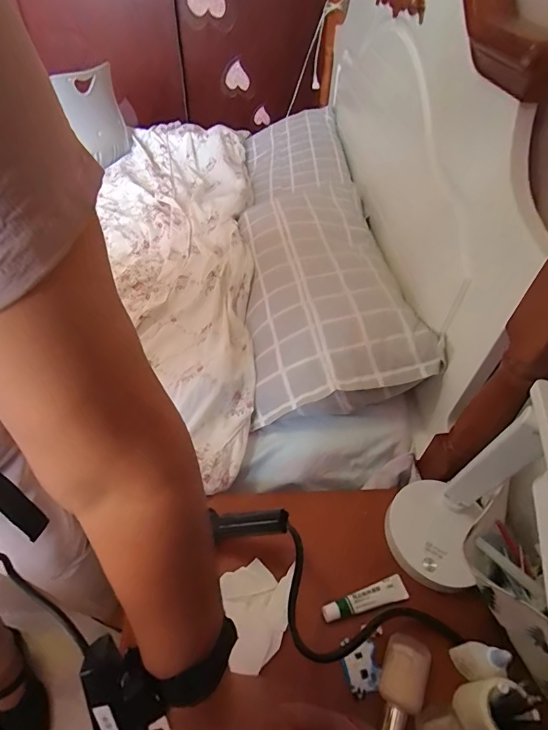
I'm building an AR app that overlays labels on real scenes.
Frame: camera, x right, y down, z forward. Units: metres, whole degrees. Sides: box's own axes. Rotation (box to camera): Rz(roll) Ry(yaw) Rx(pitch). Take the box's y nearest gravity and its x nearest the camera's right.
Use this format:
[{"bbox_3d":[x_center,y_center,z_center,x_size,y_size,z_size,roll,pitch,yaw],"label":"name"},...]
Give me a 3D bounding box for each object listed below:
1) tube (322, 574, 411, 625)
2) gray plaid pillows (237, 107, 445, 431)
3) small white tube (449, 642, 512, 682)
[{"bbox_3d":[0.117,0.298,0.498,0.113,0.016,0.025,-14,51,-14],"label":"tube"},{"bbox_3d":[0.075,-0.385,1.018,0.313,0.129,1.136,-2,49,-4],"label":"gray plaid pillows"},{"bbox_3d":[0.221,0.320,0.425,0.024,0.090,0.033,-4,49,-6],"label":"small white tube"}]

